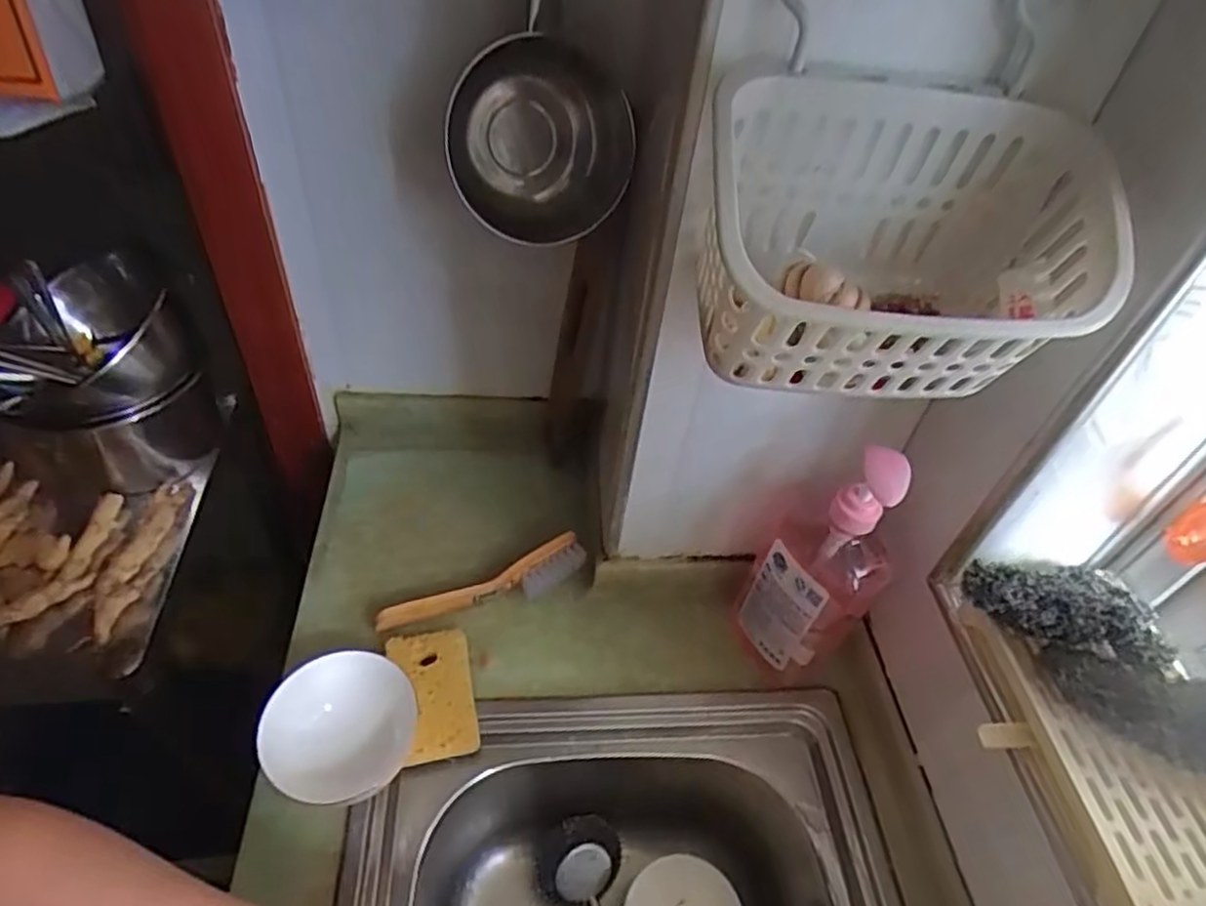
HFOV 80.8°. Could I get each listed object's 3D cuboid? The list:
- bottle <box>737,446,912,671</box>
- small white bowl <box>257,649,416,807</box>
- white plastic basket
[{"bbox_3d":[0.178,0.091,0.577,0.090,0.241,0.047,34,51,24],"label":"bottle"},{"bbox_3d":[-0.212,0.218,0.568,0.112,0.049,0.107,4,46,-4],"label":"small white bowl"},{"bbox_3d":[0.163,-0.112,0.393,0.225,0.133,0.131,1,46,-6],"label":"white plastic basket"}]

